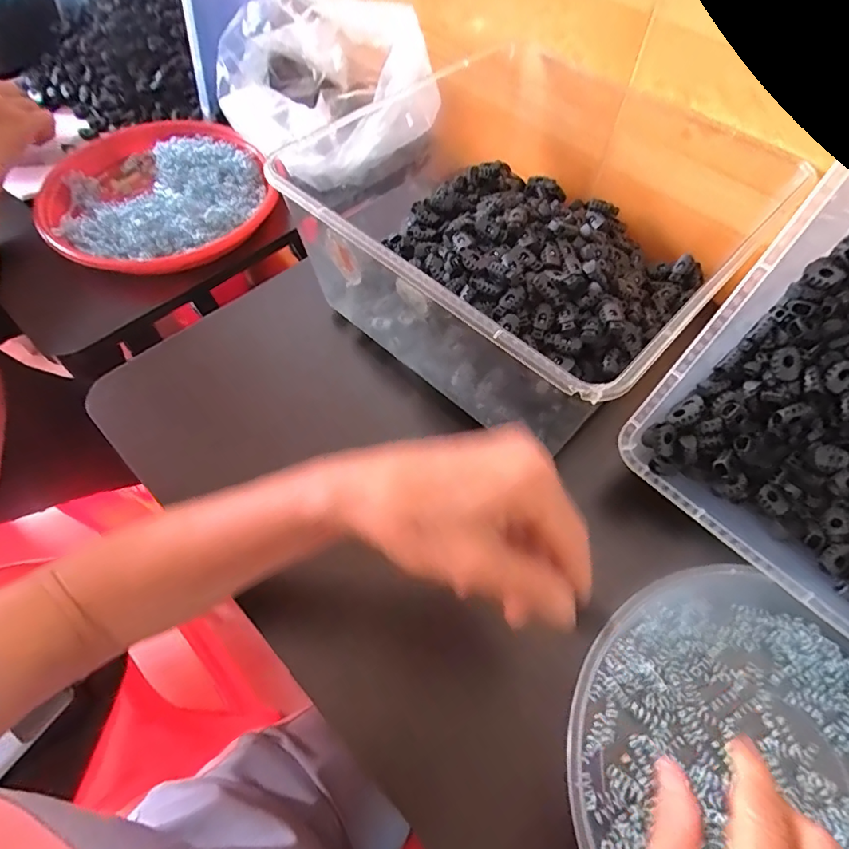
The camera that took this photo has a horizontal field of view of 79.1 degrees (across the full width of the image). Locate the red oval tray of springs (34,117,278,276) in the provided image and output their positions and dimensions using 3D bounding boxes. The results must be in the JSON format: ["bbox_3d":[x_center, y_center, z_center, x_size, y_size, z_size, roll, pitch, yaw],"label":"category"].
[{"bbox_3d":[-0.284,-0.247,0.548,0.223,0.031,0.233,-35,66,-20],"label":"red oval tray of springs"}]

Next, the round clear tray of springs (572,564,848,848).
[{"bbox_3d":[0.201,0.200,0.289,0.227,0.036,0.213,1,59,-1],"label":"round clear tray of springs"}]

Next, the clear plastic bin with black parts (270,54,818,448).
[{"bbox_3d":[0.073,-0.167,0.448,0.344,0.151,0.319,38,65,20],"label":"clear plastic bin with black parts"}]

